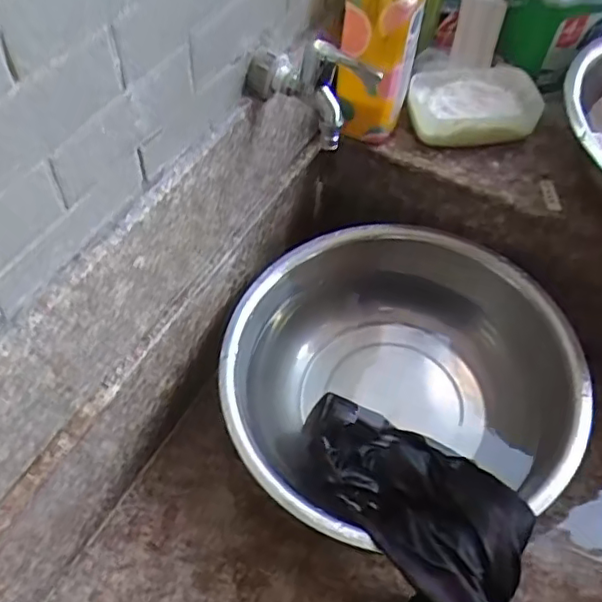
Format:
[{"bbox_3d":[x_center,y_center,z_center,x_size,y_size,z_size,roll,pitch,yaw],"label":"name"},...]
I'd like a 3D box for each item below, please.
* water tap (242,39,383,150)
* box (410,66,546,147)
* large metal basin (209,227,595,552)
[{"bbox_3d":[0.011,-0.193,0.546,0.113,0.083,0.047,19,55,10],"label":"water tap"},{"bbox_3d":[0.205,-0.237,0.731,0.150,0.050,0.099,2,54,-3],"label":"box"},{"bbox_3d":[0.097,0.108,0.705,0.358,0.185,0.351,2,54,-3],"label":"large metal basin"}]

